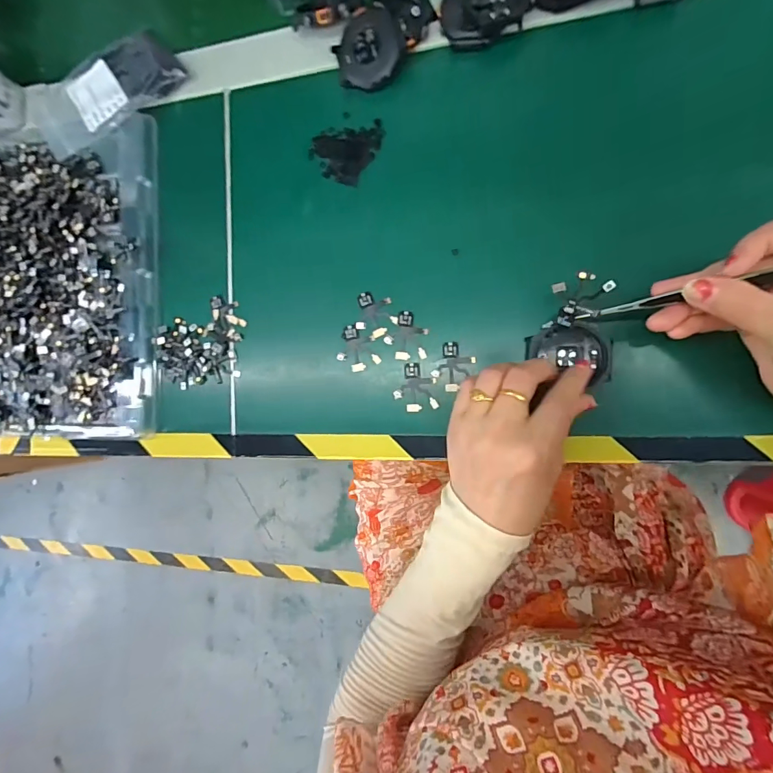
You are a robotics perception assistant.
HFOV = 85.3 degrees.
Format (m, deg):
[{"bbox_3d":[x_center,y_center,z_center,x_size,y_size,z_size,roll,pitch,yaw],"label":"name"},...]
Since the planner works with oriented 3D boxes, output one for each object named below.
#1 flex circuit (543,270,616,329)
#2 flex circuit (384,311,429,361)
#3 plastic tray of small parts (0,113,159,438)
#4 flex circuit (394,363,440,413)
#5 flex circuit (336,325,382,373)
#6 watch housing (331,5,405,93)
[{"bbox_3d":[0.118,-0.051,0.263,0.030,0.005,0.042,27,132,19],"label":"flex circuit"},{"bbox_3d":[0.015,-0.037,0.308,0.031,0.004,0.035,8,91,13],"label":"flex circuit"},{"bbox_3d":[-0.379,-0.088,0.382,0.383,0.042,0.267,-1,89,13],"label":"plastic tray of small parts"},{"bbox_3d":[0.021,0.000,0.307,0.031,0.004,0.035,-6,88,13],"label":"flex circuit"},{"bbox_3d":[-0.021,-0.027,0.316,0.036,0.004,0.029,31,95,9],"label":"flex circuit"},{"bbox_3d":[-0.013,-0.244,0.307,0.050,0.013,0.048,-37,87,27],"label":"watch housing"}]

